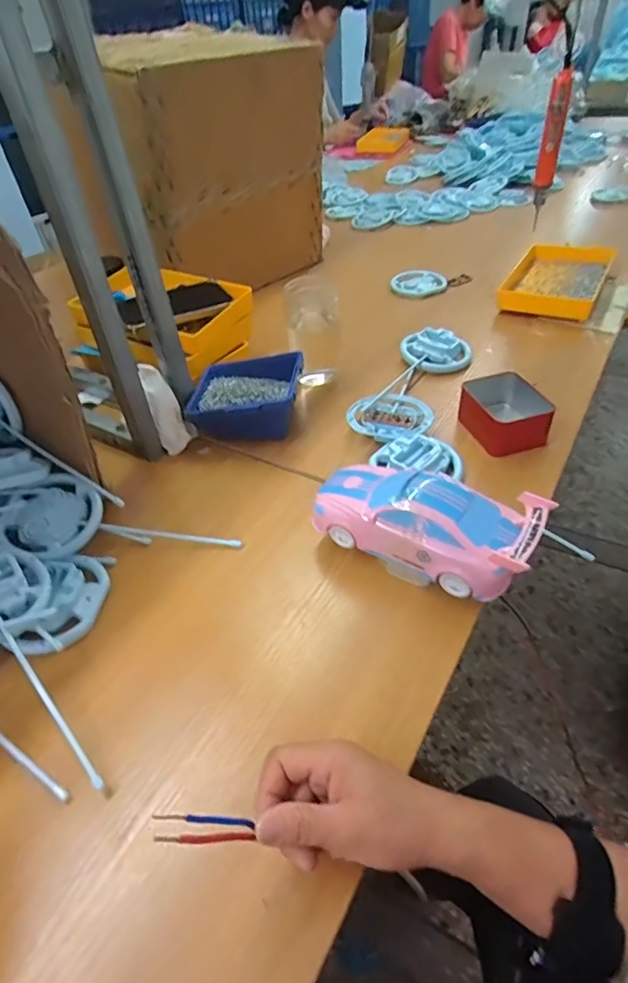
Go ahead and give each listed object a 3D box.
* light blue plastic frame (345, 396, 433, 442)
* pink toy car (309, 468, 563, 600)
[{"bbox_3d":[0.093,-0.094,0.632,0.103,0.011,0.088,25,51,28],"label":"light blue plastic frame"},{"bbox_3d":[0.097,0.030,0.467,0.190,0.086,0.076,21,49,26],"label":"pink toy car"}]

